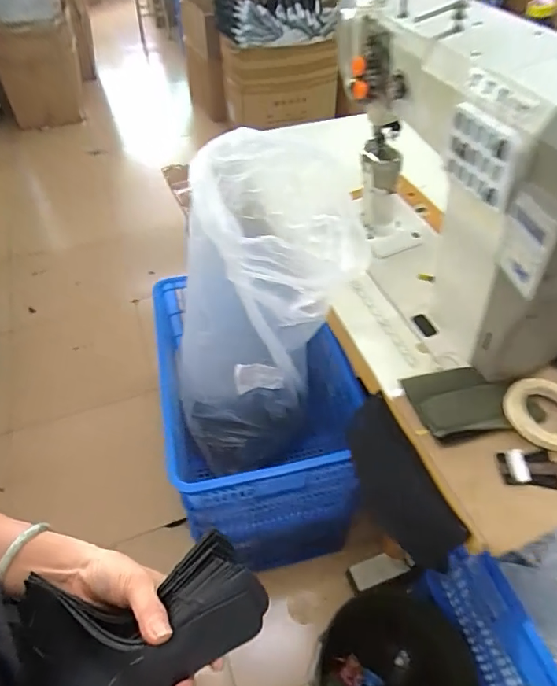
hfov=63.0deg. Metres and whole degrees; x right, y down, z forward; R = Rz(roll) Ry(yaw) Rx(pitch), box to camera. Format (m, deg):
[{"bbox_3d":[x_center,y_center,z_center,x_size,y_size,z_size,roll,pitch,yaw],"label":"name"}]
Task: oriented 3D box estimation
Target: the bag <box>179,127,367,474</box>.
[{"bbox_3d":[-0.030,-0.041,0.908,0.289,0.632,0.349,28,54,22],"label":"bag"}]

